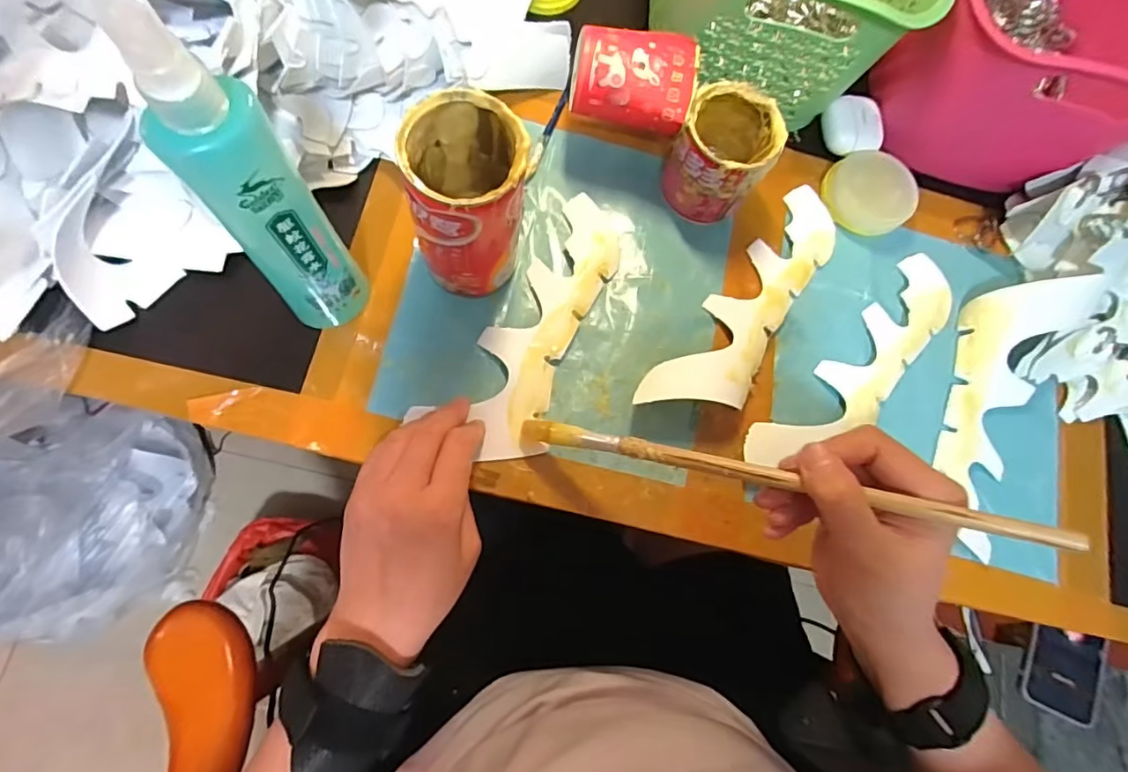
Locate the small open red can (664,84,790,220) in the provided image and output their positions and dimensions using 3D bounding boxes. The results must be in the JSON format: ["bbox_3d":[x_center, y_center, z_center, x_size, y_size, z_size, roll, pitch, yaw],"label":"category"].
[{"bbox_3d":[0.112,-0.163,0.392,0.068,0.073,0.069,27,76,-1],"label":"small open red can"}]

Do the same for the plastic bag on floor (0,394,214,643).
[{"bbox_3d":[-0.860,0.221,0.930,0.359,0.205,0.401,14,75,-4],"label":"plastic bag on floor"}]

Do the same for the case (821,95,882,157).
[{"bbox_3d":[0.236,-0.212,0.446,0.043,0.023,0.047,-13,79,-10],"label":"case"}]

